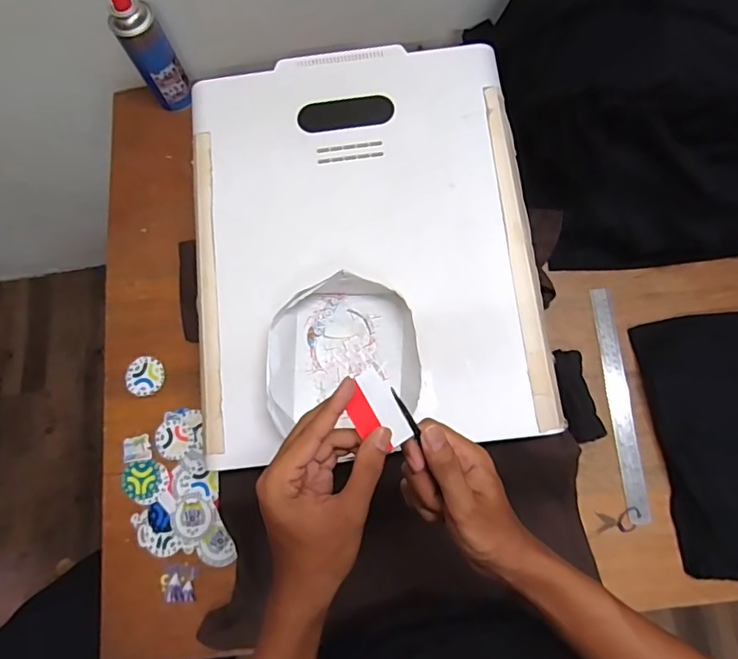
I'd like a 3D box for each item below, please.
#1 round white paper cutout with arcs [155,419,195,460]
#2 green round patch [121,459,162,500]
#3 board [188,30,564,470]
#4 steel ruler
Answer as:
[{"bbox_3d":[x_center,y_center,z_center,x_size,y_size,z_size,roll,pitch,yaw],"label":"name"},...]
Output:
[{"bbox_3d":[-0.275,0.156,0.714,0.053,0.005,0.054,-1,75,2],"label":"round white paper cutout with arcs"},{"bbox_3d":[-0.321,0.212,0.708,0.056,0.007,0.051,-1,75,2],"label":"green round patch"},{"bbox_3d":[-0.008,-0.114,0.606,0.392,0.028,0.496,-7,75,0],"label":"board"},{"bbox_3d":[0.349,0.098,0.703,0.031,0.005,0.322,-4,75,5],"label":"steel ruler"}]

